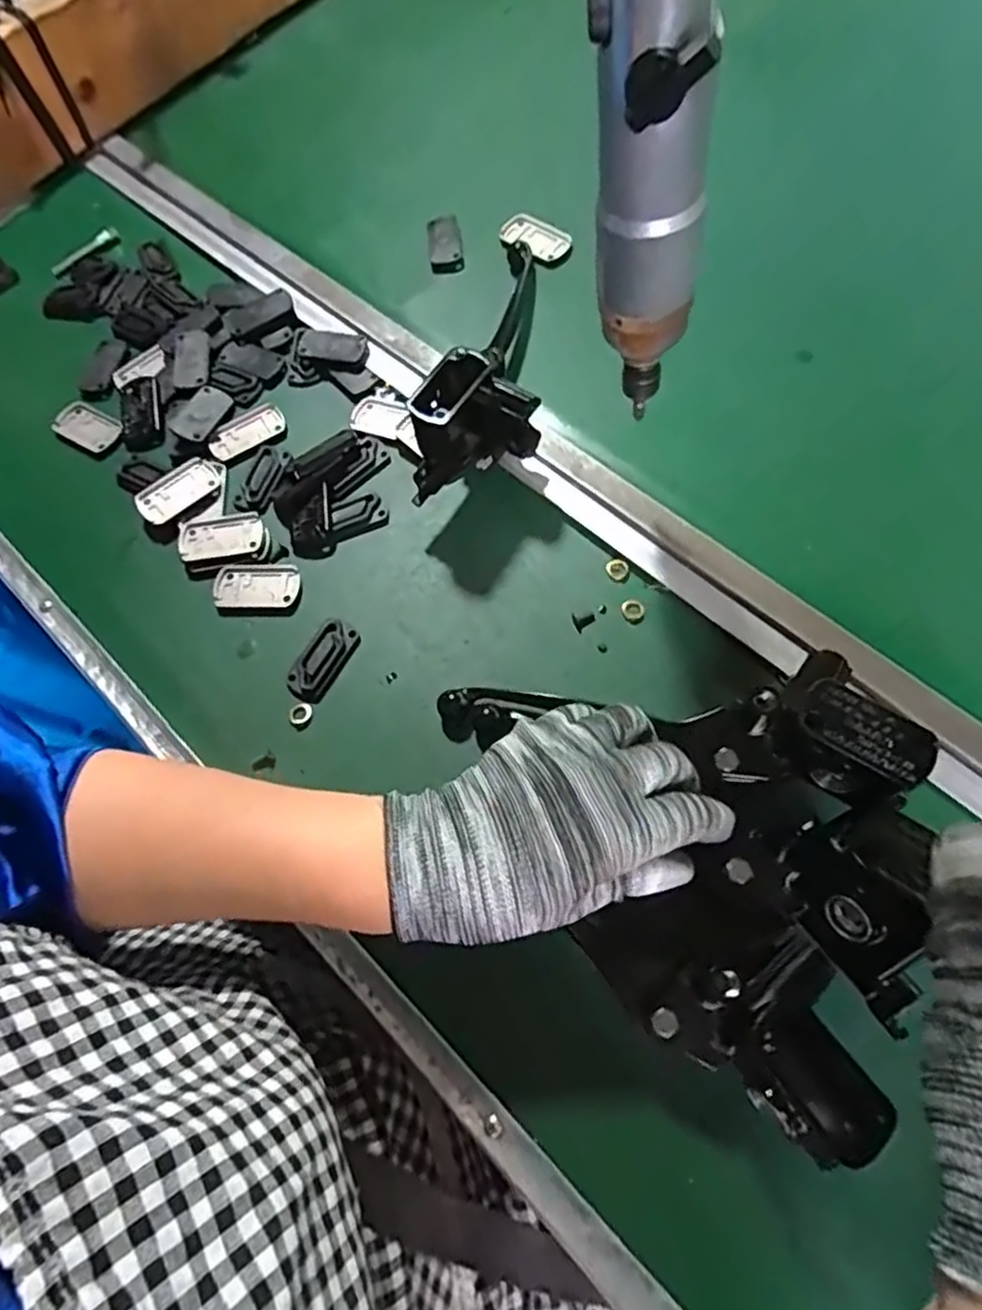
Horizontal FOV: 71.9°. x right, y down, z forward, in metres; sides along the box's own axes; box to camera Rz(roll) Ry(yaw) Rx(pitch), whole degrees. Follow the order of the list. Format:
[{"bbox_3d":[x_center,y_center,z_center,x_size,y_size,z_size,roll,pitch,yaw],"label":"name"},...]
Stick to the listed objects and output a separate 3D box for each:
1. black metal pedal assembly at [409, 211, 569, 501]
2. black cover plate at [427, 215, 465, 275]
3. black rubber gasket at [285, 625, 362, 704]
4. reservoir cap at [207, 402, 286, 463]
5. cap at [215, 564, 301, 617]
[{"bbox_3d":[0.013,-0.209,0.427,0.060,0.081,0.254,9,71,10],"label":"black metal pedal assembly"},{"bbox_3d":[-0.034,-0.302,0.498,0.024,0.007,0.053,-9,69,4],"label":"black cover plate"},{"bbox_3d":[-0.097,0.003,0.389,0.027,0.008,0.049,29,76,16],"label":"black rubber gasket"},{"bbox_3d":[-0.165,-0.151,0.458,0.052,0.006,0.028,-31,69,-5],"label":"reservoir cap"},{"bbox_3d":[-0.142,-0.039,0.410,0.052,0.005,0.032,-1,70,7],"label":"cap"}]

